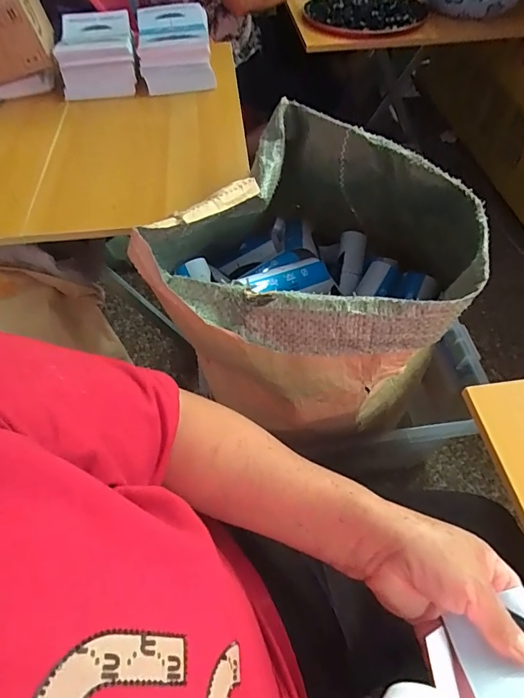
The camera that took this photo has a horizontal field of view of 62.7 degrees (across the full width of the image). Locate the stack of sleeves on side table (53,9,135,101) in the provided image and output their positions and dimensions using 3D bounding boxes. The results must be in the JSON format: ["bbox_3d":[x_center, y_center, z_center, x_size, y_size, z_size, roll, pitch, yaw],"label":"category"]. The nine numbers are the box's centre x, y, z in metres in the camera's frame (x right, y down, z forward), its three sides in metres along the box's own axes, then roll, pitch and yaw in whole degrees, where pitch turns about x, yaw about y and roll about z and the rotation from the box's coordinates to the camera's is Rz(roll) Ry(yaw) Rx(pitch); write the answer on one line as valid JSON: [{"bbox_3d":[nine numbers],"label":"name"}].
[{"bbox_3d":[-0.288,-0.528,0.764,0.117,0.074,0.183,-9,55,-5],"label":"stack of sleeves on side table"}]

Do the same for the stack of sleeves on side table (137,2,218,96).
[{"bbox_3d":[-0.161,-0.563,0.794,0.121,0.069,0.228,-10,55,-5],"label":"stack of sleeves on side table"}]

